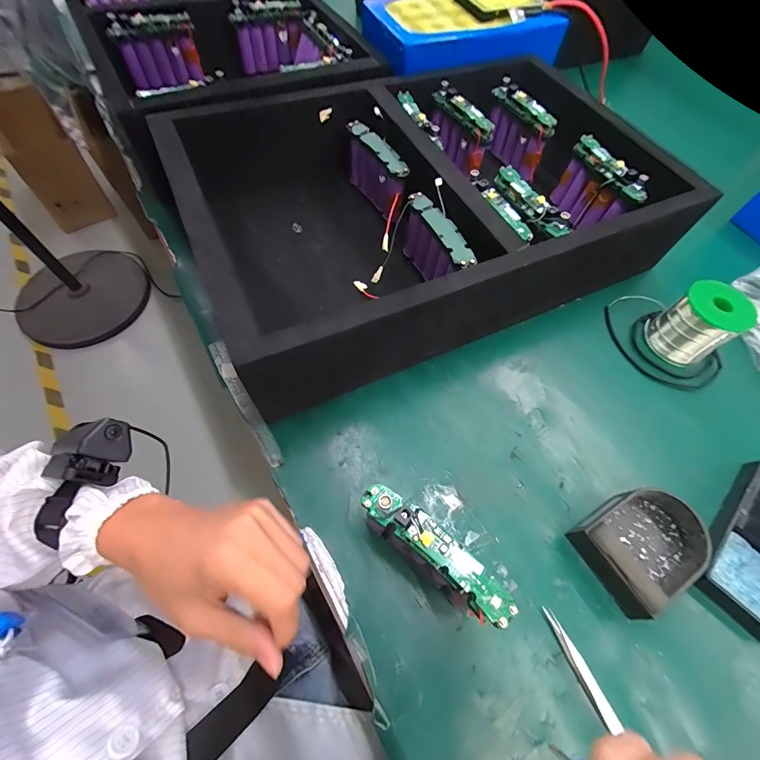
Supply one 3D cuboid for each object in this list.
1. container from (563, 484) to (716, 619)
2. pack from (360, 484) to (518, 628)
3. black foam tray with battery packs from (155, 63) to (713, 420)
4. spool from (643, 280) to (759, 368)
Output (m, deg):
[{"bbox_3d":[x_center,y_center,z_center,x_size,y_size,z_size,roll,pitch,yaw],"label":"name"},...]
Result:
[{"bbox_3d":[0.229,0.142,0.316,0.109,0.036,0.079,-28,67,-18],"label":"container"},{"bbox_3d":[0.034,0.129,0.269,0.114,0.105,0.023,39,67,14],"label":"pack"},{"bbox_3d":[0.058,-0.215,0.447,0.527,0.146,0.340,-22,67,-15],"label":"black foam tray with battery packs"},{"bbox_3d":[0.366,-0.064,0.419,0.063,0.075,0.063,2,63,-3],"label":"spool"}]

